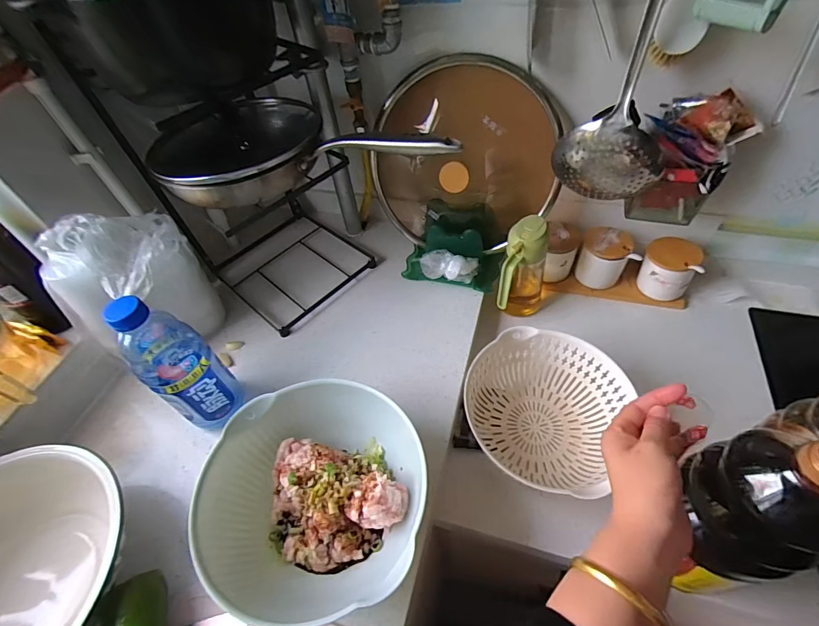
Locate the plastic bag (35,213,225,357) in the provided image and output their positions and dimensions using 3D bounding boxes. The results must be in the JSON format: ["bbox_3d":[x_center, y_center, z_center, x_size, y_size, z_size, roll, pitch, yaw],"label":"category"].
[{"bbox_3d":[-0.402,-0.046,0.617,0.164,0.208,0.147,1,51,7],"label":"plastic bag"}]

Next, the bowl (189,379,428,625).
[{"bbox_3d":[-0.104,0.209,0.483,0.240,0.113,0.212,-8,50,-1],"label":"bowl"}]

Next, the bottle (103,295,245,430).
[{"bbox_3d":[-0.302,0.063,0.531,0.076,0.222,0.080,30,59,27],"label":"bottle"}]

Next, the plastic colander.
[{"bbox_3d":[0.191,0.131,0.587,0.205,0.102,0.185,21,56,22],"label":"plastic colander"}]

